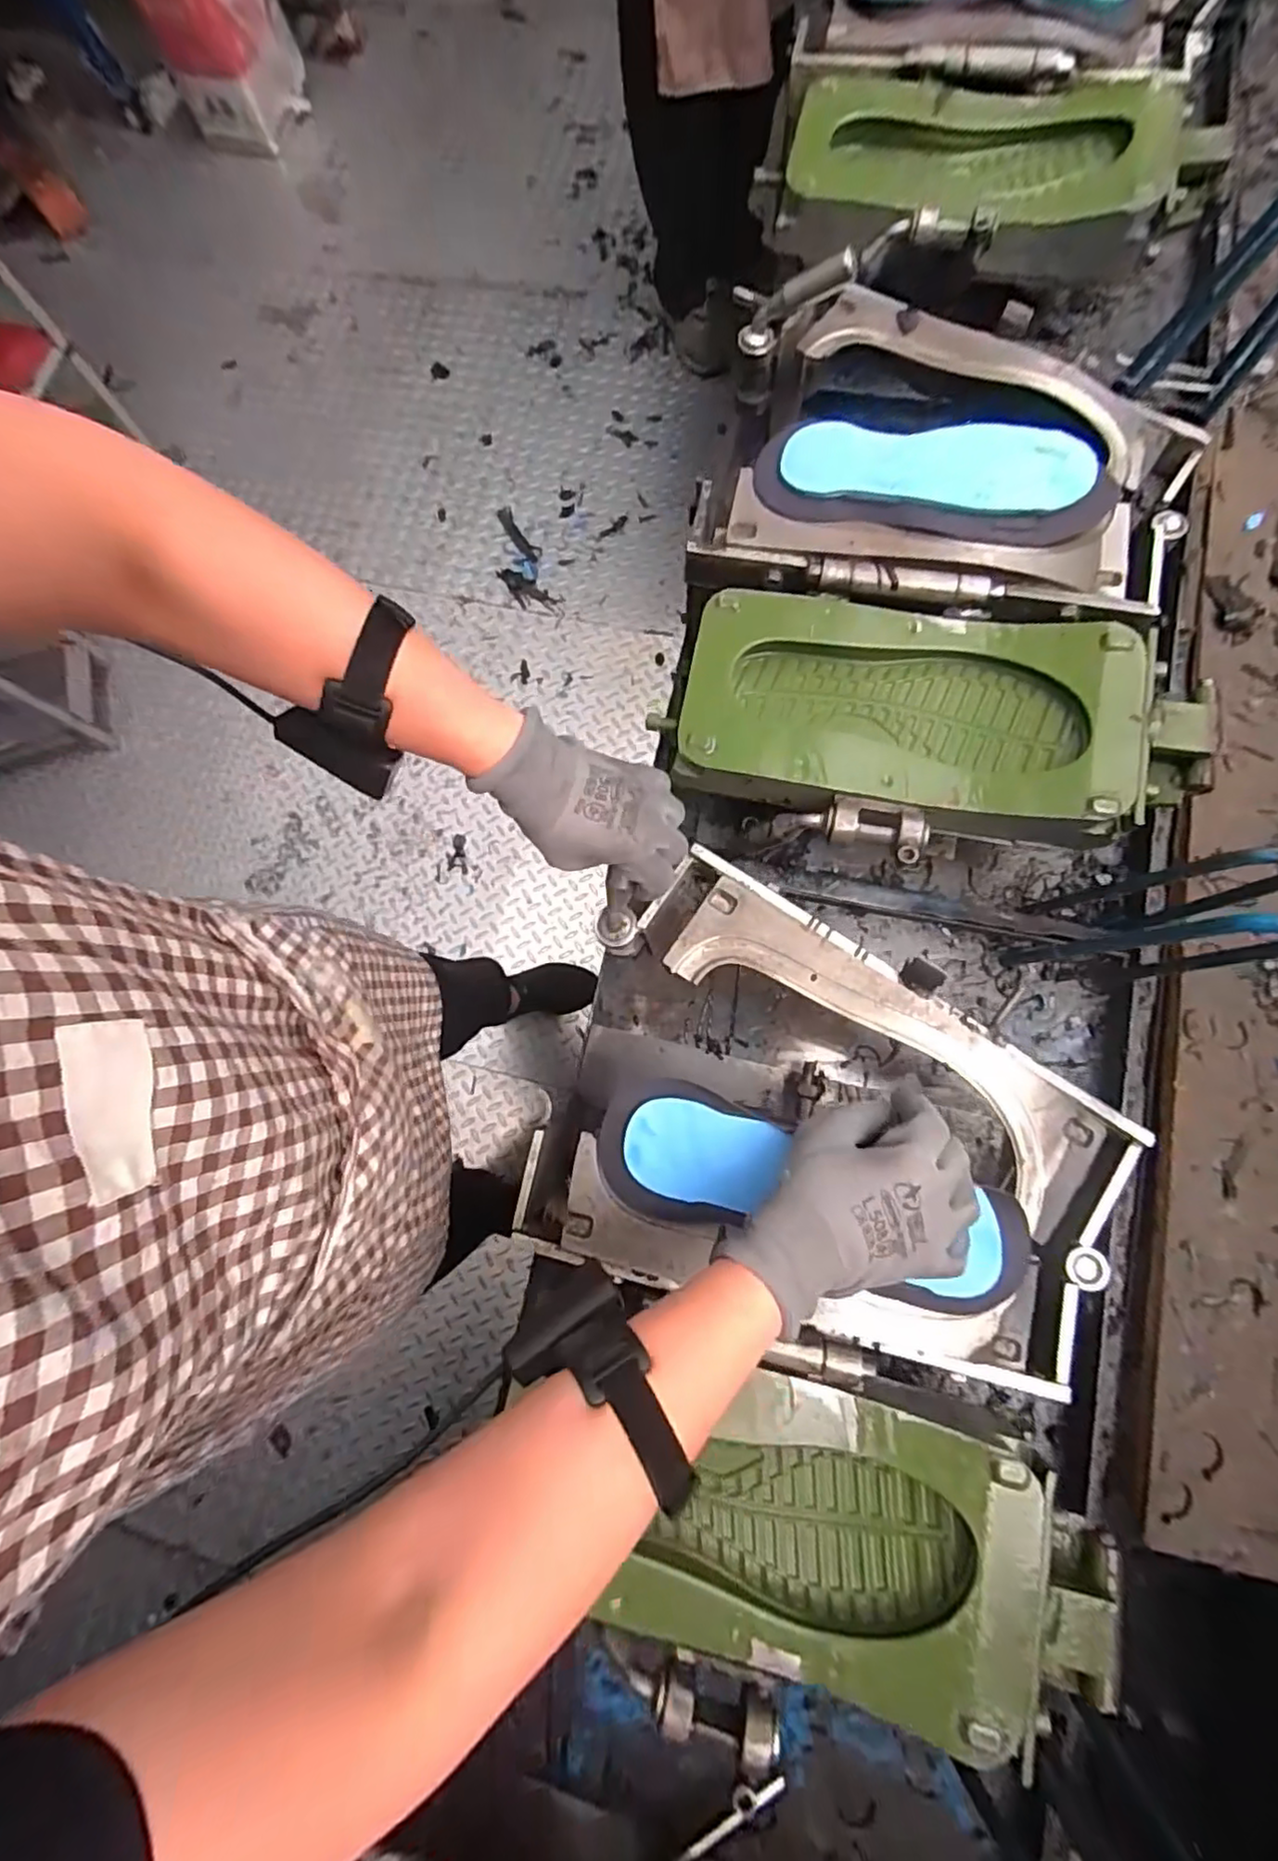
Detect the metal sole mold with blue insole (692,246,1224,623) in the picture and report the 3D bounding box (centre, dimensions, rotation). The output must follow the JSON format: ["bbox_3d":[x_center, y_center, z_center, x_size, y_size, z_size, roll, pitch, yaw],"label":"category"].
[{"bbox_3d":[0.273,-0.417,0.587,0.402,0.091,0.304,17,74,6],"label":"metal sole mold with blue insole"}]

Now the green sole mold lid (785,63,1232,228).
[{"bbox_3d":[0.353,-0.772,0.638,0.393,0.045,0.199,8,74,3],"label":"green sole mold lid"}]

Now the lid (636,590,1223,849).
[{"bbox_3d":[0.234,-0.178,0.536,0.401,0.071,0.188,9,74,4],"label":"lid"}]

